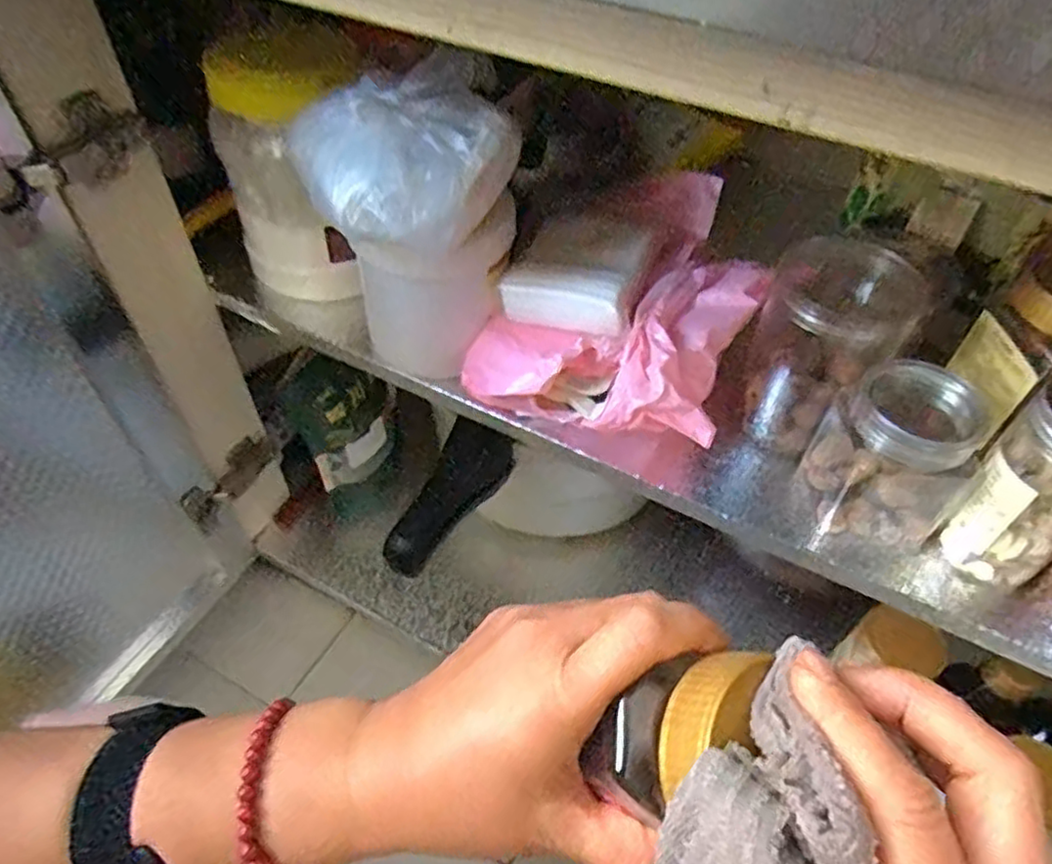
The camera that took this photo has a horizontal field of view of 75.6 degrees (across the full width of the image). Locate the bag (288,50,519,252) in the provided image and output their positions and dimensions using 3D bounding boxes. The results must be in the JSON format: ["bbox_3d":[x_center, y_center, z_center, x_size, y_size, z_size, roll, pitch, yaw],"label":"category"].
[{"bbox_3d":[-0.075,-0.167,0.406,0.118,0.068,0.103,-34,59,-26],"label":"bag"}]

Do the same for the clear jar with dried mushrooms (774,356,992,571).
[{"bbox_3d":[0.211,0.023,0.402,0.085,0.100,0.076,32,56,23],"label":"clear jar with dried mushrooms"}]

